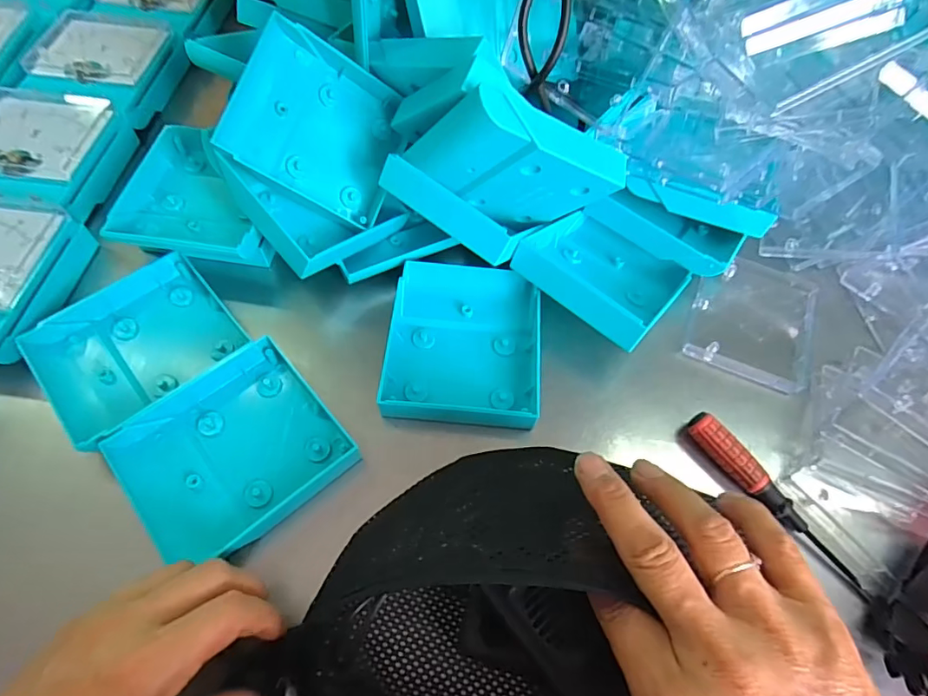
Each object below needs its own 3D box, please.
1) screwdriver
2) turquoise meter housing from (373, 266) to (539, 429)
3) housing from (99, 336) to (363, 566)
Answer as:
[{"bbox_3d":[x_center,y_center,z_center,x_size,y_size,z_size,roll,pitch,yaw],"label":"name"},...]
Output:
[{"bbox_3d":[0.189,0.090,0.315,0.018,0.017,0.123,-35,69,-19],"label":"screwdriver"},{"bbox_3d":[0.001,-0.004,0.360,0.105,0.023,0.114,3,61,-1],"label":"turquoise meter housing"},{"bbox_3d":[-0.140,0.060,0.313,0.113,0.022,0.109,-38,69,-20],"label":"housing"}]

